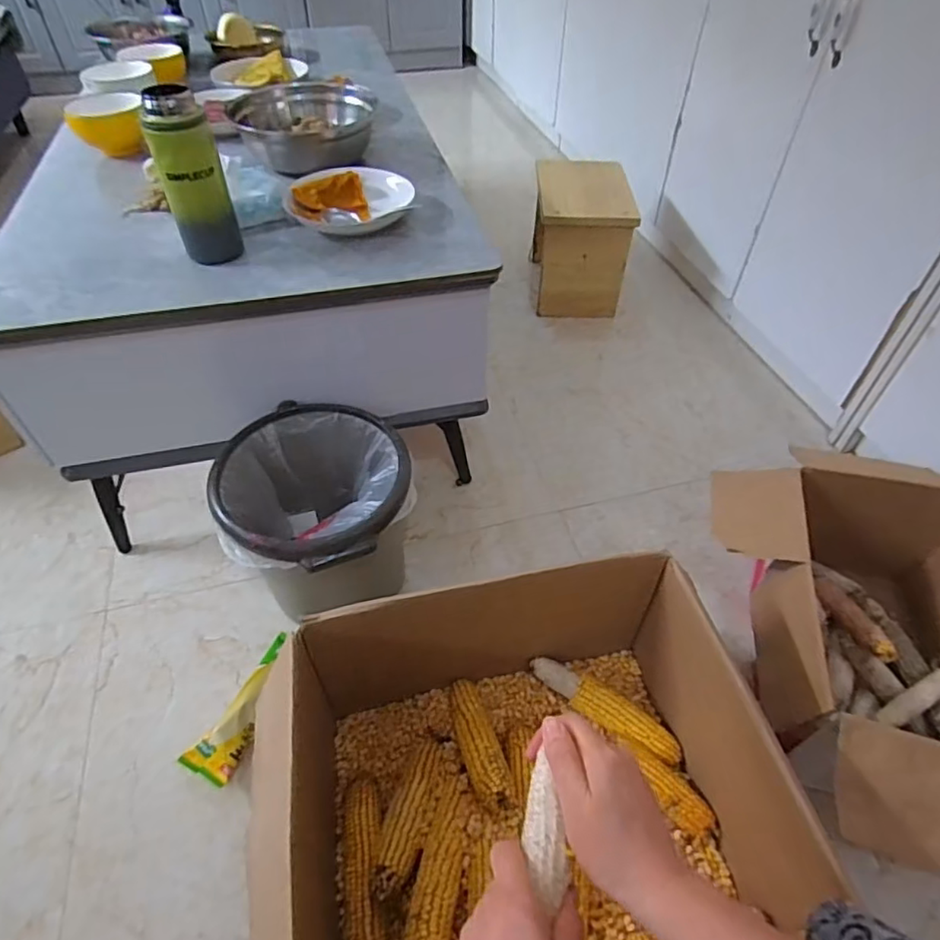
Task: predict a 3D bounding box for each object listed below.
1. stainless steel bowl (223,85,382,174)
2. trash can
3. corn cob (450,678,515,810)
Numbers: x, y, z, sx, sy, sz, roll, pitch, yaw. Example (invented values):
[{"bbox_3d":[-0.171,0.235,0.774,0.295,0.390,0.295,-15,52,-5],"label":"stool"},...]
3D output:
[{"bbox_3d":[-0.276,-0.592,1.025,0.204,0.094,0.190,0,49,0],"label":"stainless steel bowl"},{"bbox_3d":[-0.218,0.086,0.912,0.264,0.245,0.271,-9,49,-8],"label":"trash can"},{"bbox_3d":[0.010,0.346,0.773,0.045,0.039,0.191,-12,30,-11],"label":"corn cob"}]

